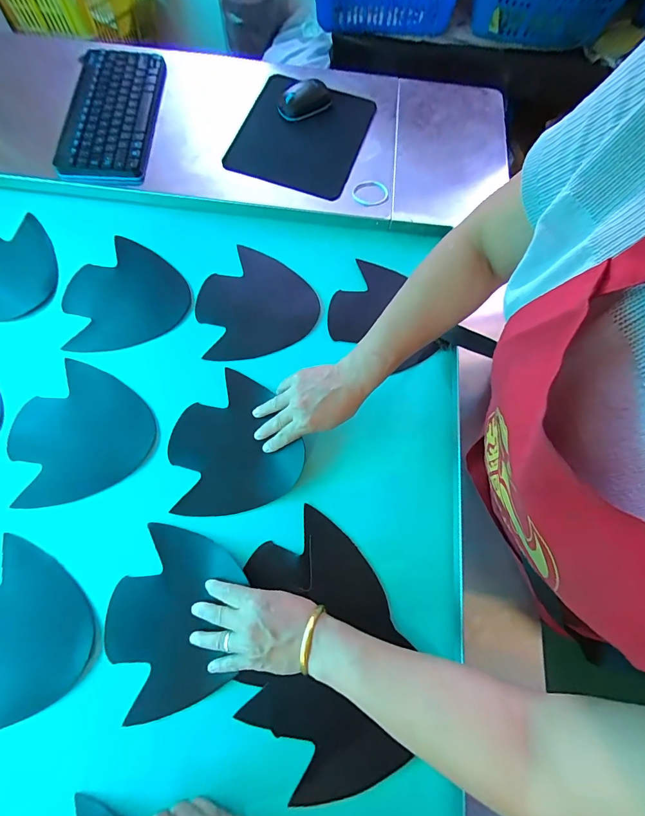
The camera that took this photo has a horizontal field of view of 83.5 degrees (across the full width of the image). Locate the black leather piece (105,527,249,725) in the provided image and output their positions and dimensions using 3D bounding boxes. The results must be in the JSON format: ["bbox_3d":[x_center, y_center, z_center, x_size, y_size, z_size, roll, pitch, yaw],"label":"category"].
[{"bbox_3d":[-0.178,0.250,0.430,0.148,0.009,0.198,6,72,1],"label":"black leather piece"}]

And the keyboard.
[{"bbox_3d":[-0.360,-0.503,0.613,0.145,0.025,0.282,0,71,-2],"label":"keyboard"}]

